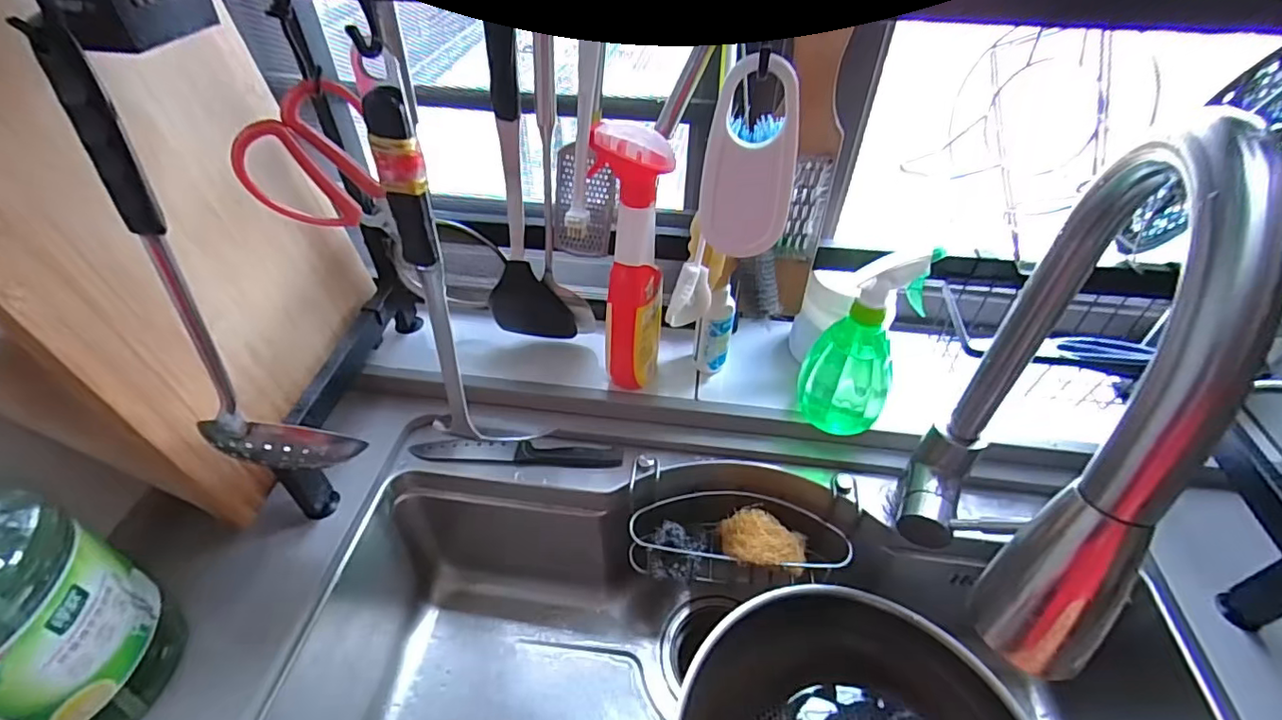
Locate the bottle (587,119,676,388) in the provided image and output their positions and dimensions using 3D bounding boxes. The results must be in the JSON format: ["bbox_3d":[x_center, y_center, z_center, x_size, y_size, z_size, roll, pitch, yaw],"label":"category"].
[{"bbox_3d":[-0.010,-0.087,0.556,0.065,0.258,0.072,0,44,-1],"label":"bottle"}]

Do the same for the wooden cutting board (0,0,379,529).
[{"bbox_3d":[-0.351,-0.108,0.452,0.020,0.375,0.292,-3,44,9],"label":"wooden cutting board"}]

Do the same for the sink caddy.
[{"bbox_3d":[0.105,0.186,0.629,0.229,0.119,0.092,3,44,1],"label":"sink caddy"}]

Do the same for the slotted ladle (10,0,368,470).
[{"bbox_3d":[-0.268,-0.031,0.348,0.077,0.294,0.071,30,51,26],"label":"slotted ladle"}]

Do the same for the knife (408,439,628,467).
[{"bbox_3d":[-0.134,0.098,0.624,0.224,0.021,0.022,2,44,0],"label":"knife"}]

